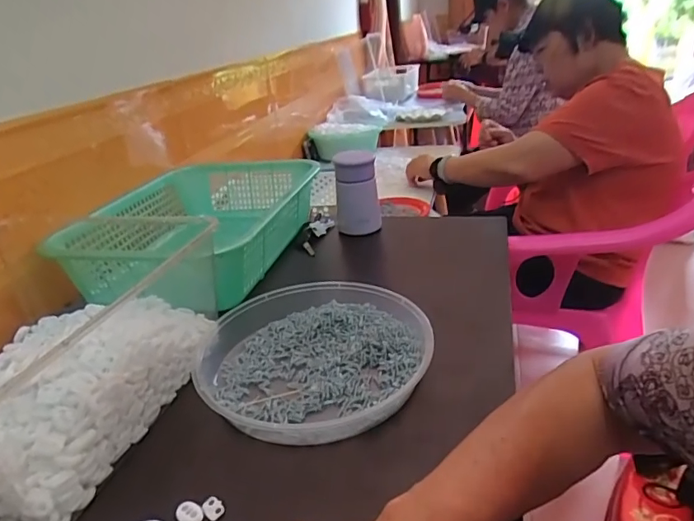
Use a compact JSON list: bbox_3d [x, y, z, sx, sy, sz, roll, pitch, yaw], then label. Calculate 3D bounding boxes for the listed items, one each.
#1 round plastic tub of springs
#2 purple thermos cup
[{"bbox_3d":[-0.033,0.091,0.509,0.220,0.038,0.222,-3,26,2],"label":"round plastic tub of springs"},{"bbox_3d":[0.017,-0.102,0.787,0.067,0.137,0.059,-4,26,4],"label":"purple thermos cup"}]

